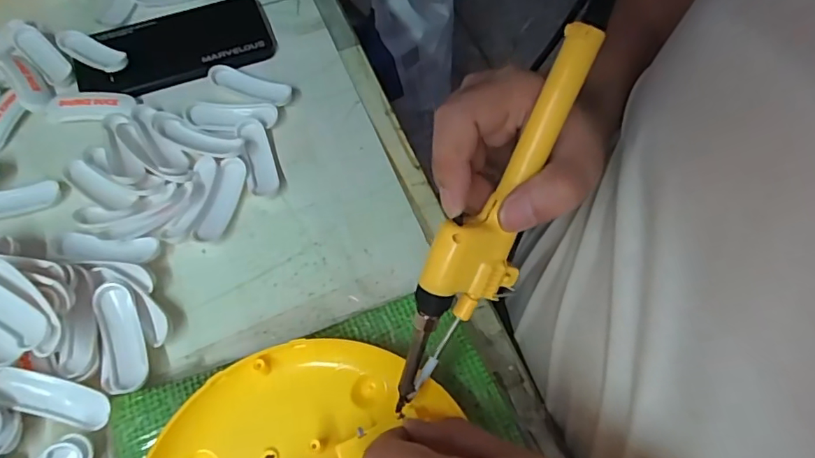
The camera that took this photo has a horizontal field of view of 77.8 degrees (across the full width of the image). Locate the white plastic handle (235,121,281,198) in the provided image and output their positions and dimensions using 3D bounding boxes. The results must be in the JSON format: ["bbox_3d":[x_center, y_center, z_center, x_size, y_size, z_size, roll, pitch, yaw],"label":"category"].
[{"bbox_3d":[-0.117,-0.057,0.393,0.023,0.011,0.068,-15,66,-11],"label":"white plastic handle"}]

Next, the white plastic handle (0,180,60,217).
[{"bbox_3d":[-0.291,-0.021,0.364,0.070,0.010,0.023,-17,66,-12],"label":"white plastic handle"}]

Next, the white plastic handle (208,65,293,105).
[{"bbox_3d":[-0.129,-0.118,0.417,0.071,0.009,0.022,19,64,6],"label":"white plastic handle"}]

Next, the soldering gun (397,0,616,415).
[{"bbox_3d":[0.047,-0.012,0.247,0.040,0.029,0.234,27,101,9],"label":"soldering gun"}]

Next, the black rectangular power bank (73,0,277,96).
[{"bbox_3d":[-0.200,-0.163,0.436,0.157,0.013,0.083,-18,66,-12],"label":"black rectangular power bank"}]

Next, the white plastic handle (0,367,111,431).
[{"bbox_3d":[-0.214,0.101,0.301,0.070,0.013,0.022,21,63,-11],"label":"white plastic handle"}]

